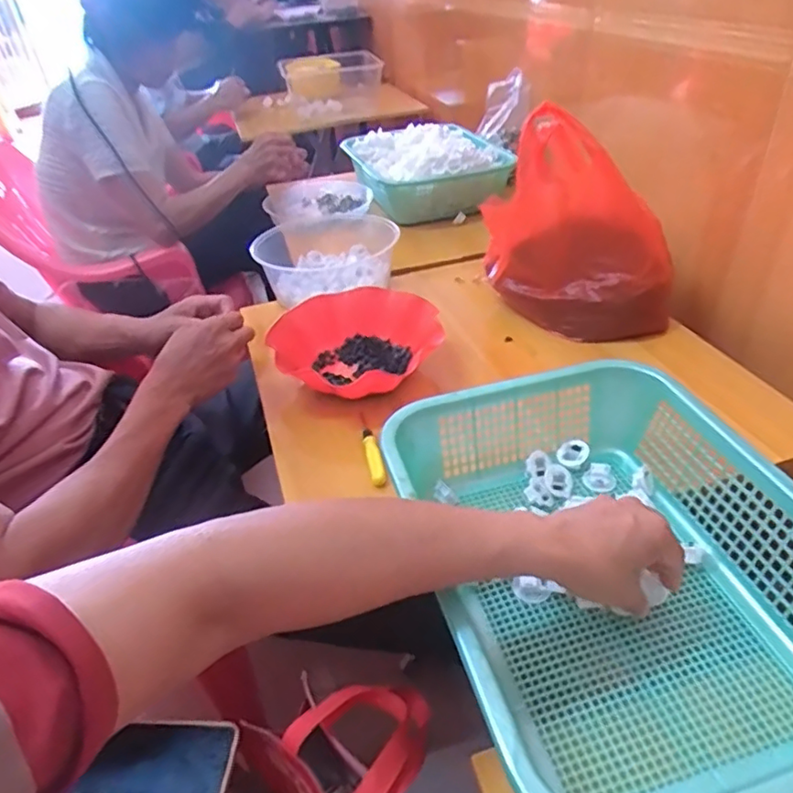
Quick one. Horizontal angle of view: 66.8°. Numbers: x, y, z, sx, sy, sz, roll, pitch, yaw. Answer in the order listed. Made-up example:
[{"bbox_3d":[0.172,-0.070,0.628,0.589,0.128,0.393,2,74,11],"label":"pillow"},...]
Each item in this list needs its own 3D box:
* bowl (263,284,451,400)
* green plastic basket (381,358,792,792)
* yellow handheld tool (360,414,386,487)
[{"bbox_3d":[-0.054,-0.066,0.825,0.209,0.078,0.213,-4,37,3],"label":"bowl"},{"bbox_3d":[0.175,0.134,0.490,0.297,0.110,0.382,-13,37,-8],"label":"green plastic basket"},{"bbox_3d":[-0.030,0.059,0.698,0.018,0.014,0.130,-12,37,-6],"label":"yellow handheld tool"}]

